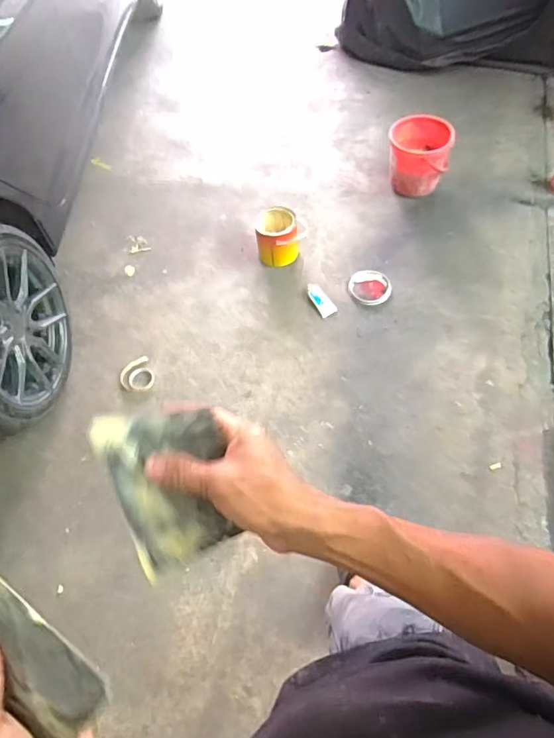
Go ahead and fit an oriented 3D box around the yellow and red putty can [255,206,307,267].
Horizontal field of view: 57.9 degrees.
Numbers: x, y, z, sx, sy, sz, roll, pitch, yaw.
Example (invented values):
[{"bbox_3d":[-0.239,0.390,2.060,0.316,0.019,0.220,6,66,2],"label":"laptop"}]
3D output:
[{"bbox_3d":[0.016,-0.499,1.900,0.183,0.139,0.179,-2,60,3],"label":"yellow and red putty can"}]

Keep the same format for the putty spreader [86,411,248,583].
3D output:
[{"bbox_3d":[-0.087,0.094,0.418,0.096,0.006,0.135,-20,98,-3],"label":"putty spreader"}]

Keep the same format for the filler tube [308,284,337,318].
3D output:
[{"bbox_3d":[0.163,-0.258,1.846,0.063,0.025,0.146,-24,61,-10],"label":"filler tube"}]

